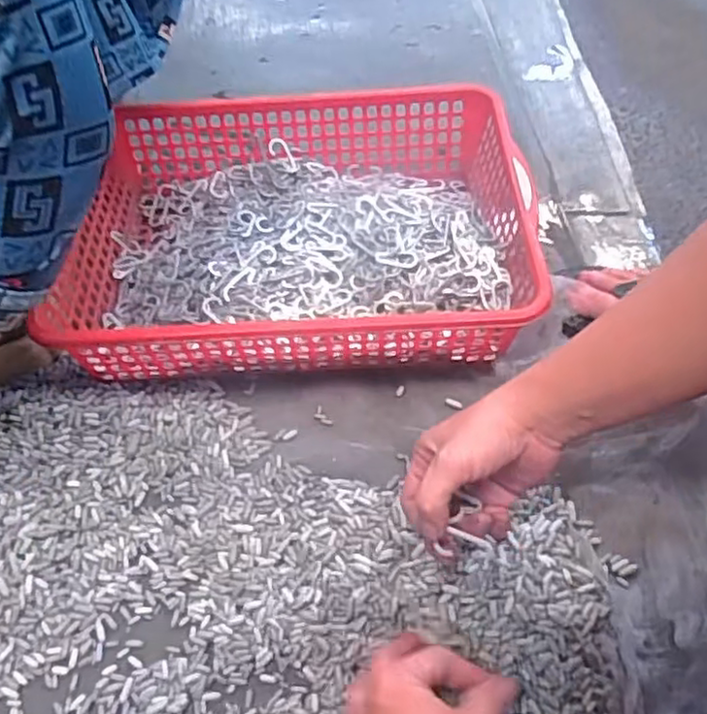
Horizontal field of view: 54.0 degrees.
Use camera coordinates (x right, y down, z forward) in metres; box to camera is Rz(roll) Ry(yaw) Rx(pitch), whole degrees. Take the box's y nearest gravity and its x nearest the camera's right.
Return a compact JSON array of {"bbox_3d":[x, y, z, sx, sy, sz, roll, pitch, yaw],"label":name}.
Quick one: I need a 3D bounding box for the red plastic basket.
[{"bbox_3d":[-0.049,-0.112,0.639,0.394,0.098,0.289,-2,55,1],"label":"red plastic basket"}]

